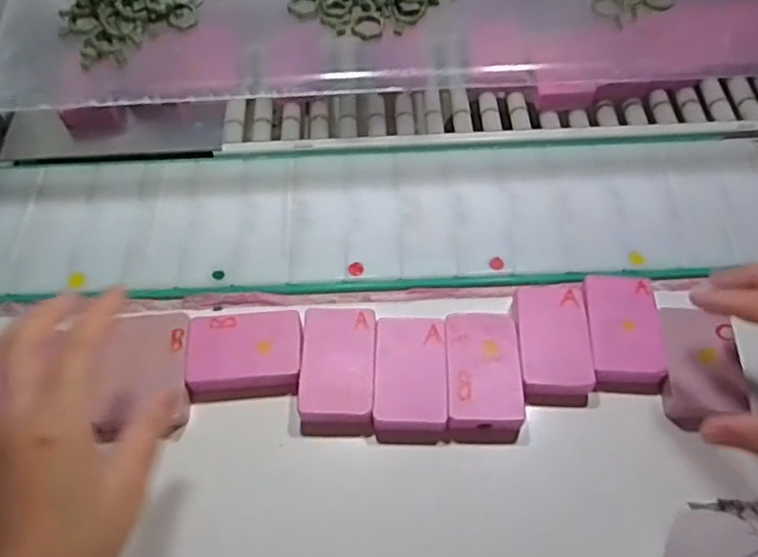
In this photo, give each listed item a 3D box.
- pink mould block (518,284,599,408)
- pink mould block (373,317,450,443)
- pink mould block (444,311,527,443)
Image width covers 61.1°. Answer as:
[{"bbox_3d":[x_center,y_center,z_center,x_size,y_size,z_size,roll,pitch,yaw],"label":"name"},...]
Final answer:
[{"bbox_3d":[0.110,0.040,0.406,0.044,0.018,0.076,0,58,1],"label":"pink mould block"},{"bbox_3d":[0.019,0.060,0.391,0.042,0.017,0.072,0,58,1],"label":"pink mould block"},{"bbox_3d":[0.064,0.058,0.395,0.045,0.019,0.076,-1,58,1],"label":"pink mould block"}]

